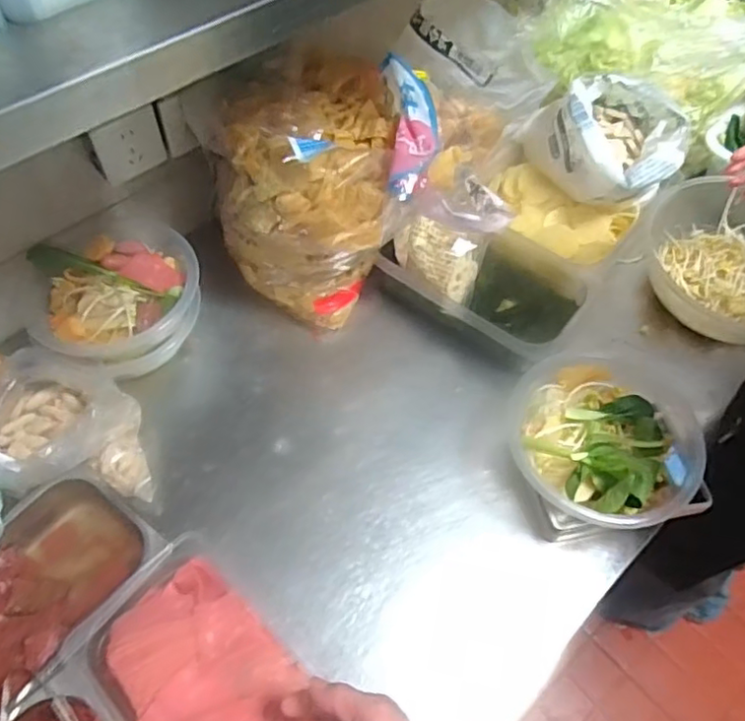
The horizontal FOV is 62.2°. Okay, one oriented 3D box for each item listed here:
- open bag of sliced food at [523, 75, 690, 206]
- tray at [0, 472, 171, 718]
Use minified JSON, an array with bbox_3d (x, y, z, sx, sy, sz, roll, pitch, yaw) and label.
[{"bbox_3d":[0.347,-0.334,0.939,0.226,0.120,0.188,21,59,12],"label":"open bag of sliced food"},{"bbox_3d":[-0.384,0.277,0.663,0.168,0.065,0.316,33,61,18],"label":"tray"}]

